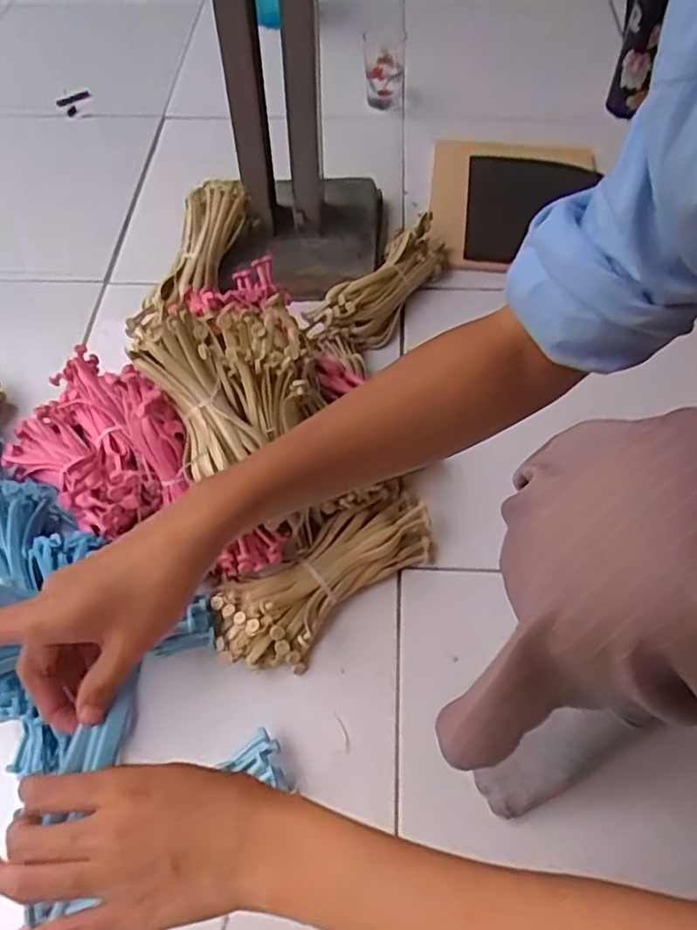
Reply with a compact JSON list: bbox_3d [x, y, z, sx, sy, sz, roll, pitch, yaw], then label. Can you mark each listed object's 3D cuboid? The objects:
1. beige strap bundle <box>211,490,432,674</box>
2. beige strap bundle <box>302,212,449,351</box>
[{"bbox_3d":[-0.014,0.114,0.639,0.234,0.053,0.090,-29,62,-16],"label":"beige strap bundle"},{"bbox_3d":[0.042,-0.222,0.837,0.077,0.054,0.236,34,65,19],"label":"beige strap bundle"}]

